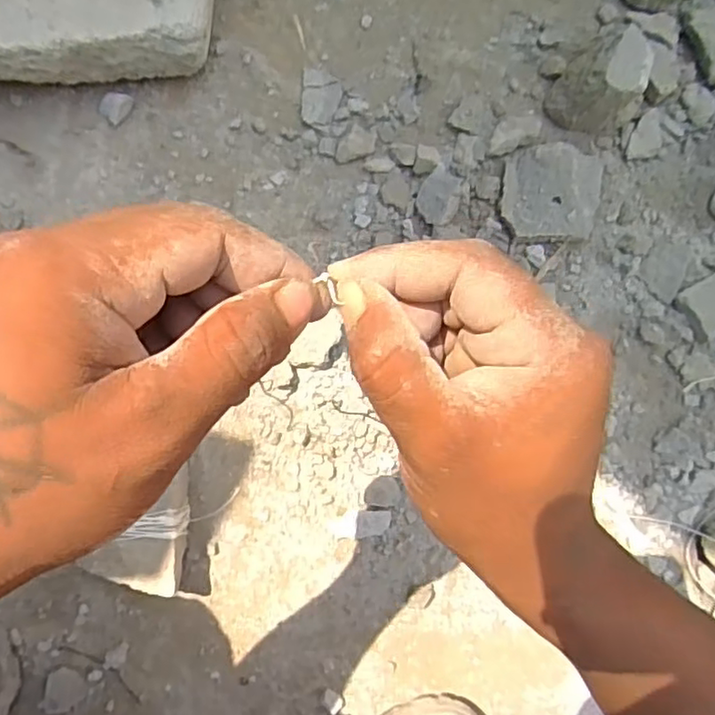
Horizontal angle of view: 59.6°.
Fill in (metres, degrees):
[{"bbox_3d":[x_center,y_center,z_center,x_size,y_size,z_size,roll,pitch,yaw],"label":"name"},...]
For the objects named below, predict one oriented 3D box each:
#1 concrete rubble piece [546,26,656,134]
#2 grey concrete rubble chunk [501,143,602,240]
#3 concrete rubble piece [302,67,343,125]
[{"bbox_3d":[0.212,-0.233,0.534,0.069,0.075,0.065,1,86,-9],"label":"concrete rubble piece"},{"bbox_3d":[0.174,-0.140,0.539,0.094,0.034,0.077,4,86,-8],"label":"grey concrete rubble chunk"},{"bbox_3d":[-0.030,-0.222,0.530,0.033,0.010,0.048,4,86,-8],"label":"concrete rubble piece"}]

